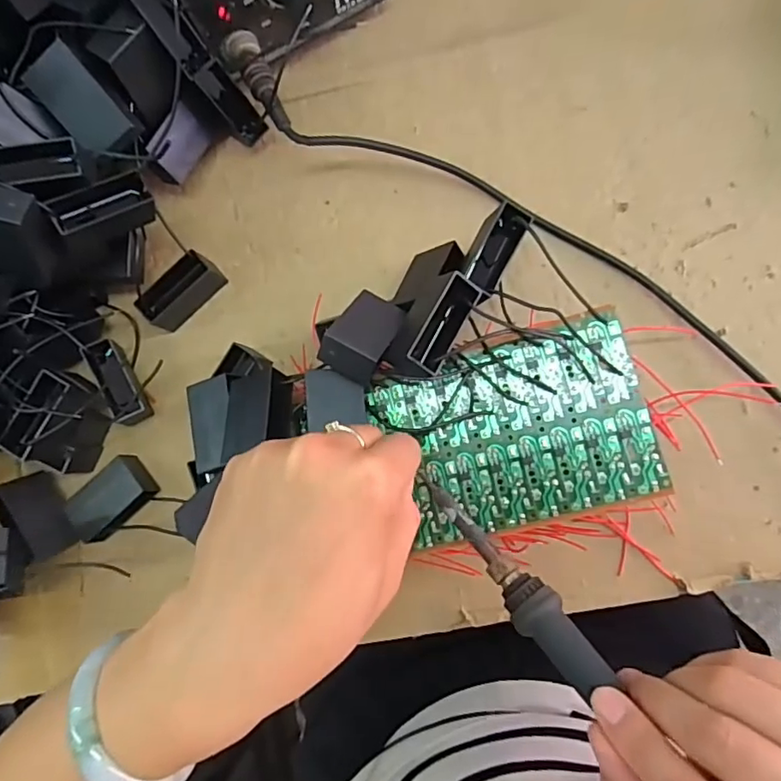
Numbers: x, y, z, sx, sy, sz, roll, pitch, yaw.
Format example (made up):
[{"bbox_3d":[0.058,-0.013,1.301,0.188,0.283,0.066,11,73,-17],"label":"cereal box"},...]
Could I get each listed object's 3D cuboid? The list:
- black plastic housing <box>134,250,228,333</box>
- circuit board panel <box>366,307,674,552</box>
[{"bbox_3d":[-0.126,-0.060,0.335,0.048,0.031,0.016,-42,83,2],"label":"black plastic housing"},{"bbox_3d":[0.061,0.020,0.277,0.127,0.004,0.092,-16,83,9],"label":"circuit board panel"}]

